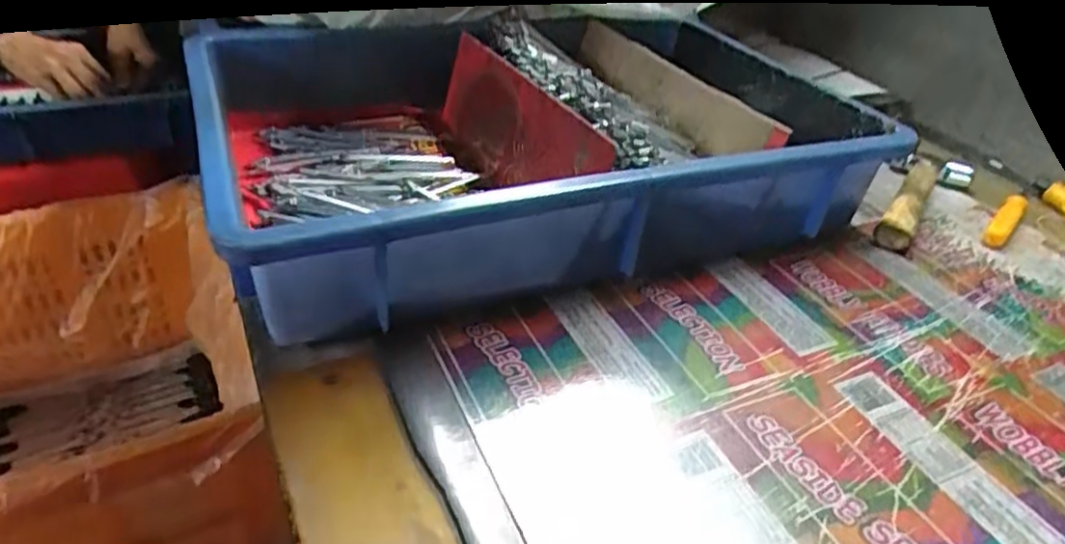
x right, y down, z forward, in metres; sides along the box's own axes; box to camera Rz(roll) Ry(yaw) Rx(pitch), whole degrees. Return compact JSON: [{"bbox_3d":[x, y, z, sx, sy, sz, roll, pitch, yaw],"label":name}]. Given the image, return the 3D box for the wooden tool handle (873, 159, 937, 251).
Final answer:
[{"bbox_3d":[0.288,-0.056,0.521,0.023,0.018,0.142,24,40,24],"label":"wooden tool handle"}]

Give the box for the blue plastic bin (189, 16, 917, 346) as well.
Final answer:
[{"bbox_3d":[0.001,-0.103,0.494,0.428,0.092,0.297,-12,40,-23],"label":"blue plastic bin"}]

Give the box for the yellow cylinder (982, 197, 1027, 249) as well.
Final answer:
[{"bbox_3d":[0.353,-0.038,0.505,0.015,0.016,0.069,31,43,31],"label":"yellow cylinder"}]

